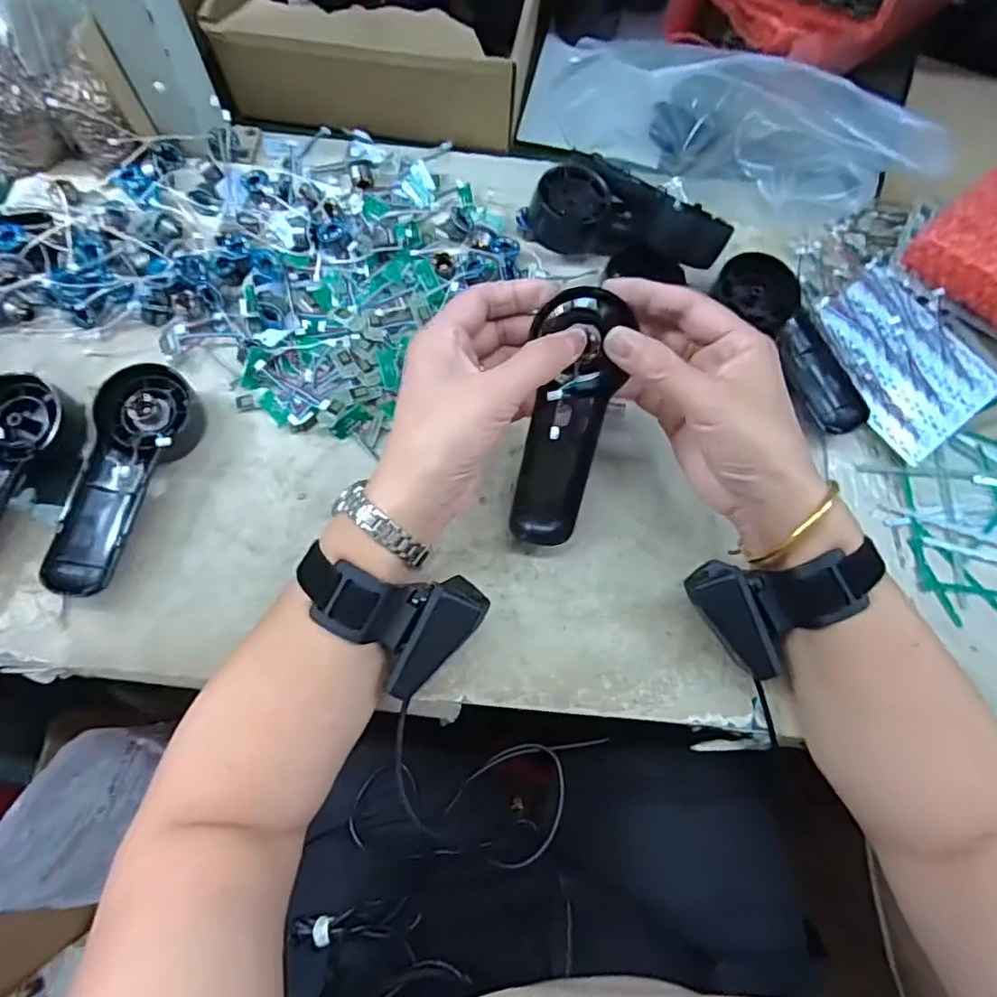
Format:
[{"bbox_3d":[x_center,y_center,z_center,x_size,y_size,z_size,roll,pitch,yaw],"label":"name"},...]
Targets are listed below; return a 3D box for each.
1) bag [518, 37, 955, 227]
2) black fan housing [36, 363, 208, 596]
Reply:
[{"bbox_3d":[0.178,-0.305,0.447,0.328,0.091,0.128,23,71,6],"label":"bag"},{"bbox_3d":[-0.237,-0.013,0.376,0.053,0.030,0.150,7,70,0],"label":"black fan housing"}]

